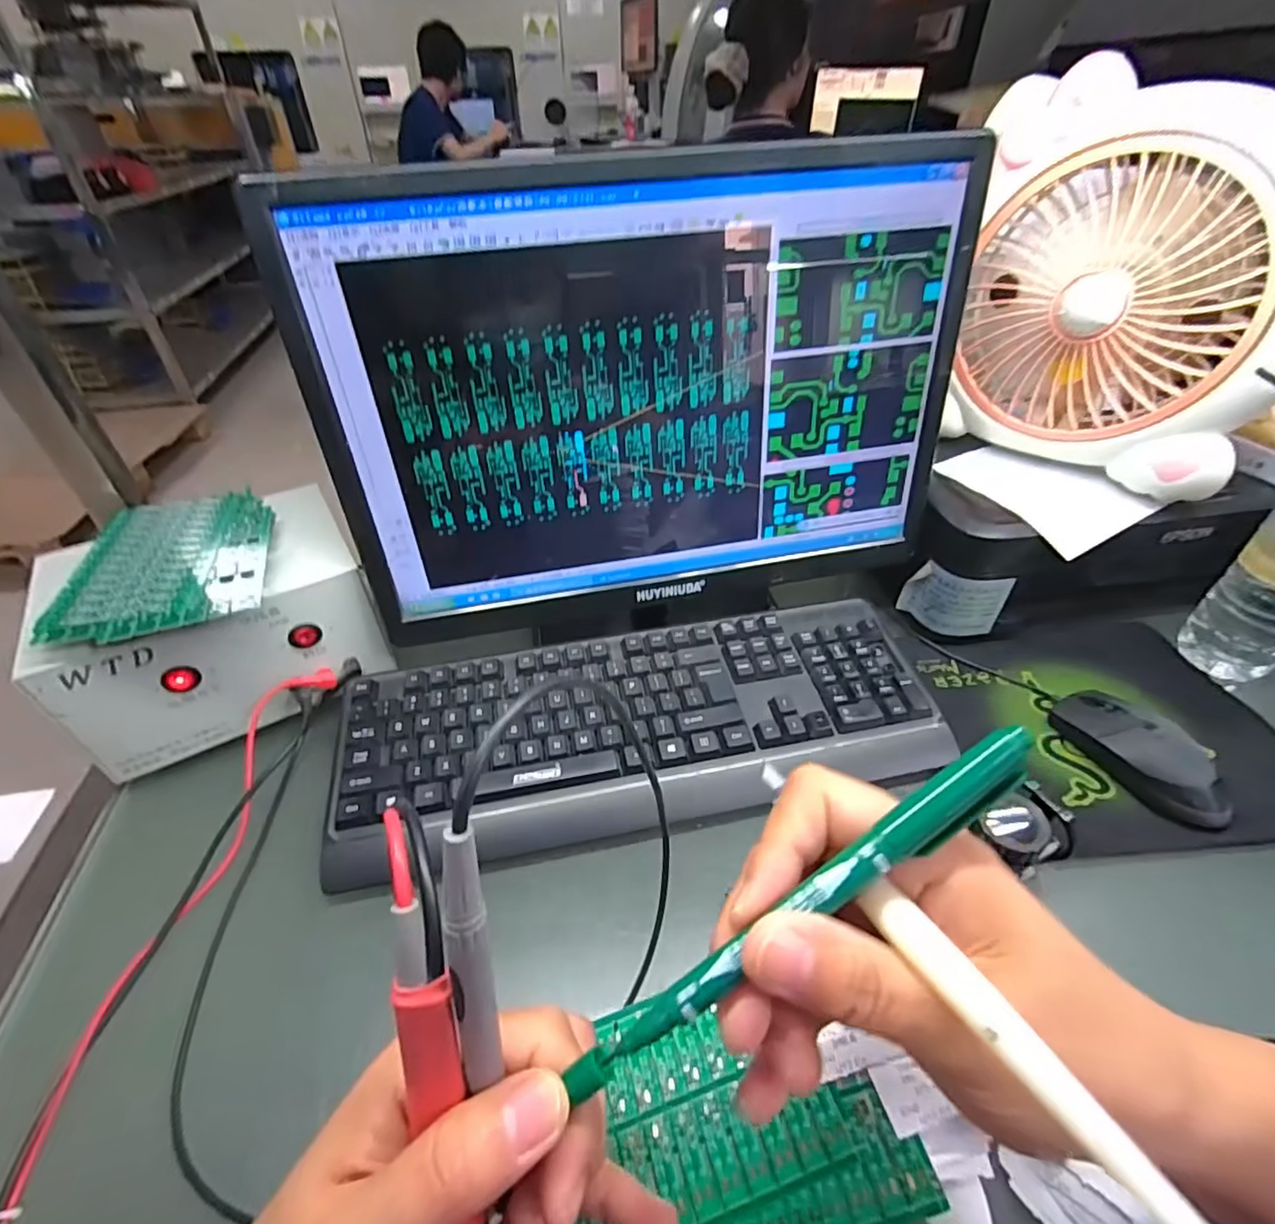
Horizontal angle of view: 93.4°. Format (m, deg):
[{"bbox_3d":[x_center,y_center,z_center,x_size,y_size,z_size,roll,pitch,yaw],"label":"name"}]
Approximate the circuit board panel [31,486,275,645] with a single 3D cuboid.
[{"bbox_3d":[-0.322,-0.039,0.423,0.114,0.012,0.161,-12,42,-11],"label":"circuit board panel"}]

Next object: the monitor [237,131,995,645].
[{"bbox_3d":[0.015,-0.132,0.430,0.429,0.306,0.076,-11,42,-10],"label":"monitor"}]

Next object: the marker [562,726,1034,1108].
[{"bbox_3d":[0.043,0.078,0.156,0.145,0.010,0.011,-35,47,-2],"label":"marker"}]

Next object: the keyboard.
[{"bbox_3d":[0.007,0.083,0.448,0.431,0.040,0.152,-9,41,-8],"label":"keyboard"}]

